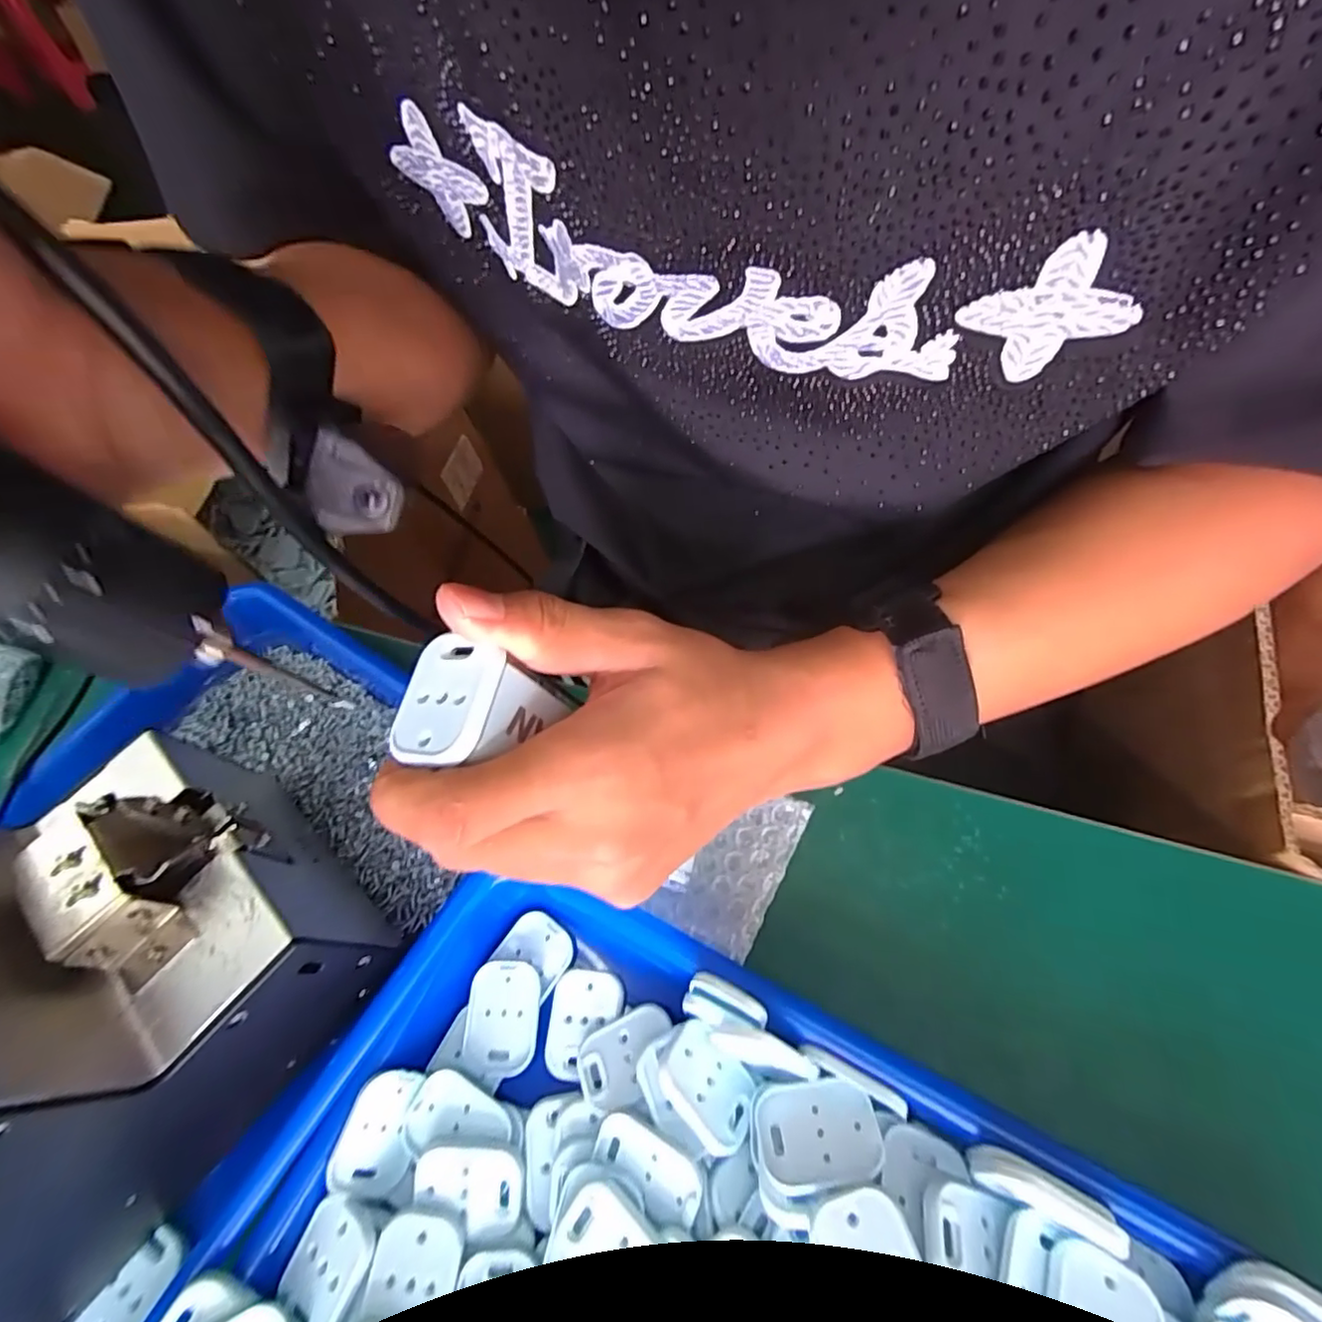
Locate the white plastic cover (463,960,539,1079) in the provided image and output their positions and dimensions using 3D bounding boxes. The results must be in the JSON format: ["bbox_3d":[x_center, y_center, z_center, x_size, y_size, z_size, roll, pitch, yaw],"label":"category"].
[{"bbox_3d":[-0.065,0.147,0.259,0.030,0.005,0.041,-7,63,3],"label":"white plastic cover"}]

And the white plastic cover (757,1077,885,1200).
[{"bbox_3d":[0.053,0.160,0.212,0.041,0.006,0.031,-7,36,9],"label":"white plastic cover"}]

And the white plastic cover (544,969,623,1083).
[{"bbox_3d":[-0.032,0.148,0.256,0.028,0.005,0.038,5,64,10],"label":"white plastic cover"}]

